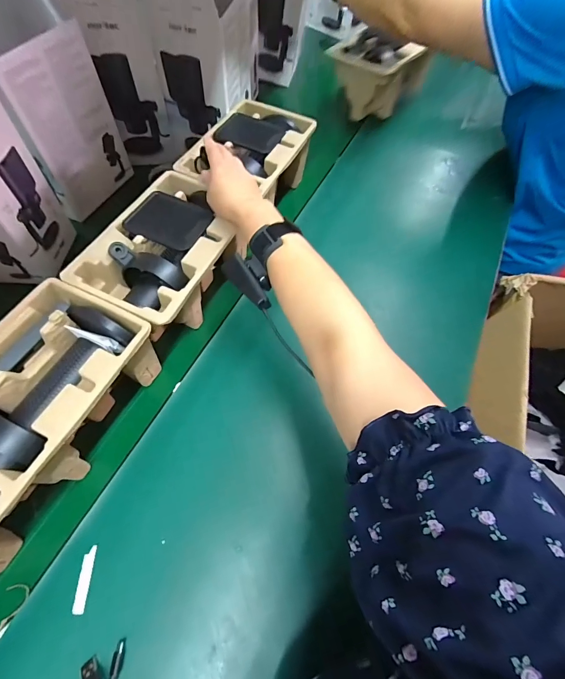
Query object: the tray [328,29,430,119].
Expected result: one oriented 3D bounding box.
[{"bbox_3d":[0.200,-0.566,0.724,0.134,0.128,0.184,35,66,16],"label":"tray"}]

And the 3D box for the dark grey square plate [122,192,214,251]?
[{"bbox_3d":[-0.152,-0.160,0.446,0.099,0.007,0.080,21,63,9],"label":"dark grey square plate"}]

